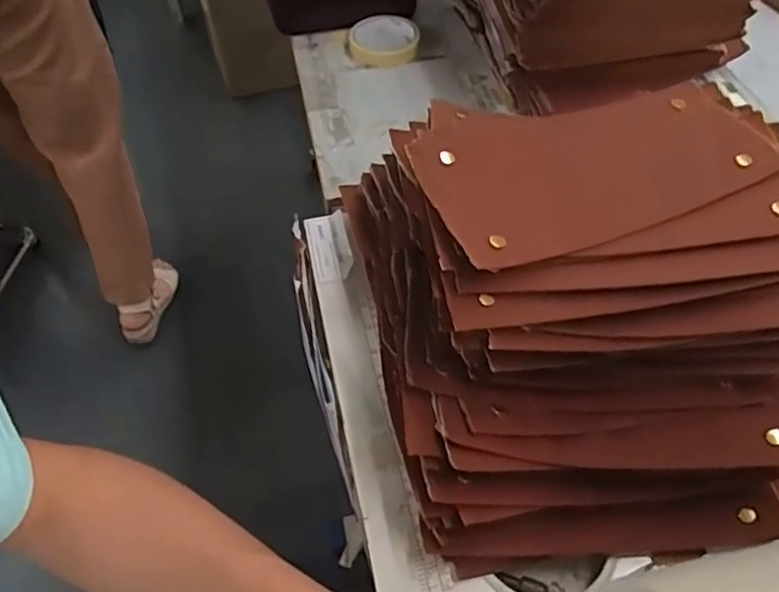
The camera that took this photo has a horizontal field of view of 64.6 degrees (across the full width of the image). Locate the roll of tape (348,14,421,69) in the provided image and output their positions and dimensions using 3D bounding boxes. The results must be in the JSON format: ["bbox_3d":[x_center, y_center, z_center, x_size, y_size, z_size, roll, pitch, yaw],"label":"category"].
[{"bbox_3d":[-0.007,-0.333,0.798,0.091,0.019,0.097,-1,54,1],"label":"roll of tape"}]

